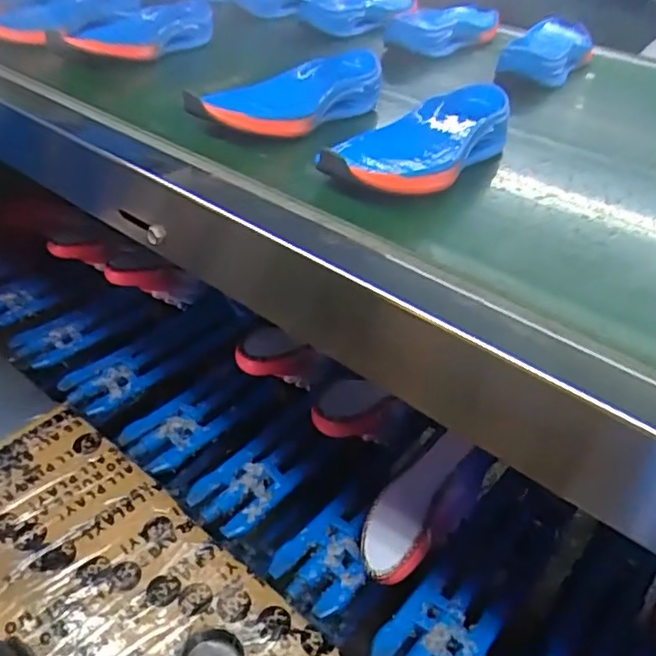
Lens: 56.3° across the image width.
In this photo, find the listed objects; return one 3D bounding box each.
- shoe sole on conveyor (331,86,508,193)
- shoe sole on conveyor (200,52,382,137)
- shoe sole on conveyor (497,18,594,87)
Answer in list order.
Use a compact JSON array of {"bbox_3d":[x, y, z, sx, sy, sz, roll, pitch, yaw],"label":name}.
[{"bbox_3d":[0.082,-0.164,0.527,0.094,0.035,0.220,24,42,26],"label":"shoe sole on conveyor"},{"bbox_3d":[-0.030,-0.226,0.596,0.080,0.045,0.203,24,42,26],"label":"shoe sole on conveyor"},{"bbox_3d":[0.290,-0.357,0.791,0.087,0.040,0.217,21,40,22],"label":"shoe sole on conveyor"}]

